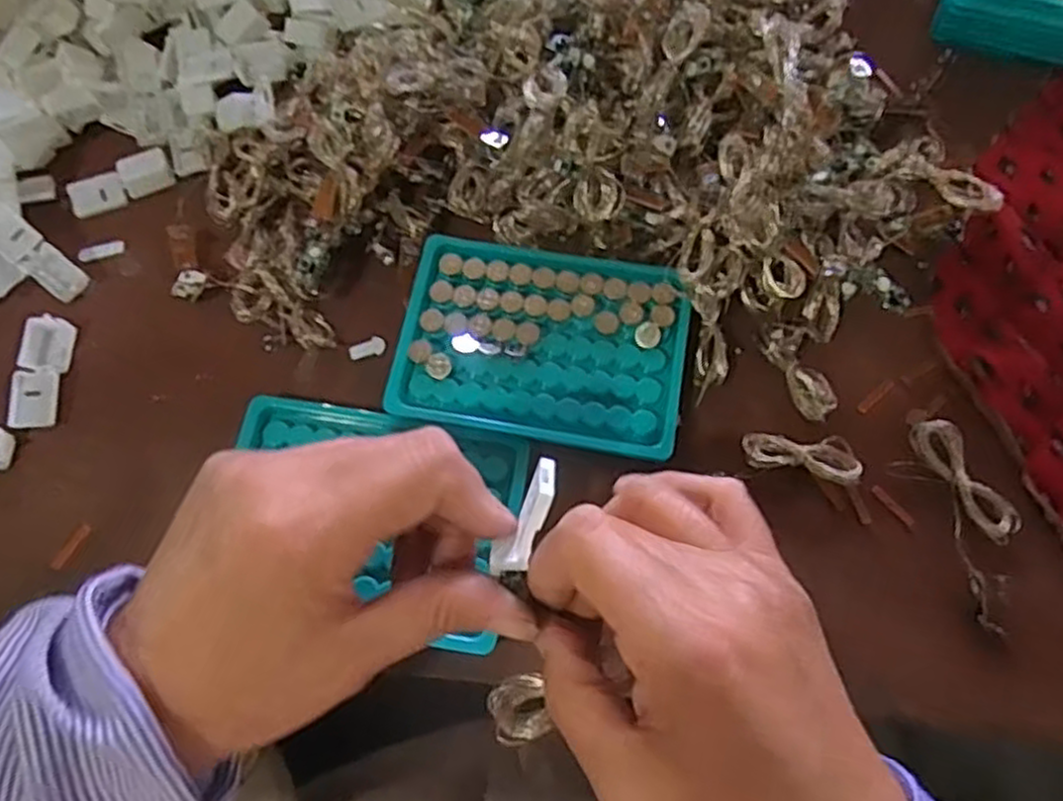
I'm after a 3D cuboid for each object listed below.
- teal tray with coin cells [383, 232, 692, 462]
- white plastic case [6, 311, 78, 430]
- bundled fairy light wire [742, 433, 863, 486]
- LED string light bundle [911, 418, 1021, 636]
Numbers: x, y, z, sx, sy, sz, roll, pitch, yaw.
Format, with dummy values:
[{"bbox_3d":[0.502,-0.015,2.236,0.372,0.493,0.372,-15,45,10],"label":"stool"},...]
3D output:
[{"bbox_3d":[0.006,-0.026,0.355,0.132,0.016,0.094,11,73,4],"label":"teal tray with coin cells"},{"bbox_3d":[-0.240,-0.014,0.364,0.021,0.010,0.056,-2,73,0],"label":"white plastic case"},{"bbox_3d":[0.123,0.026,0.339,0.051,0.008,0.020,6,73,3],"label":"bundled fairy light wire"},{"bbox_3d":[0.197,0.051,0.325,0.031,0.007,0.092,-10,73,-2],"label":"LED string light bundle"}]

